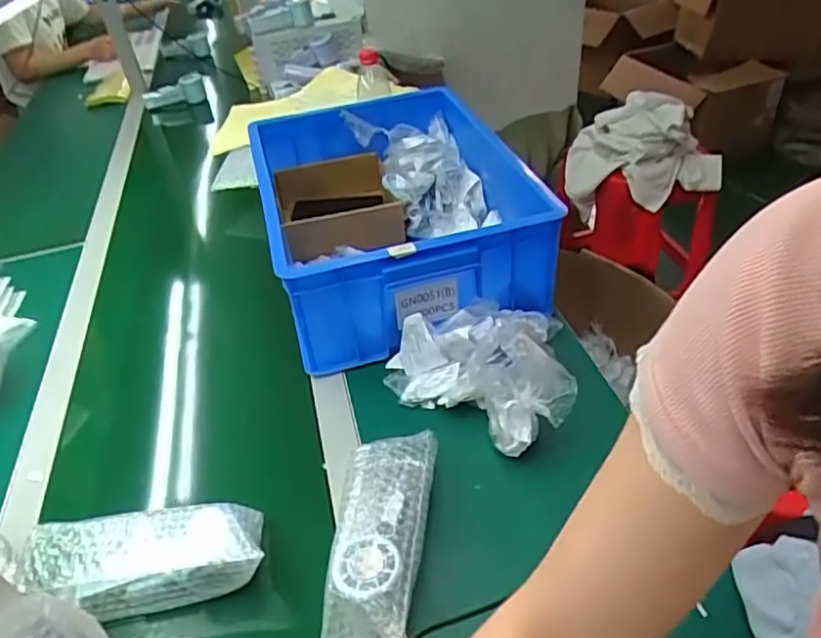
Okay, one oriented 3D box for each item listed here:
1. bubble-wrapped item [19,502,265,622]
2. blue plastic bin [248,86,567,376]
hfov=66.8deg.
[{"bbox_3d":[-0.242,0.221,0.573,0.205,0.061,0.074,-9,39,-6],"label":"bubble-wrapped item"},{"bbox_3d":[-0.021,-0.157,0.909,0.383,0.179,0.445,-11,40,-6],"label":"blue plastic bin"}]

